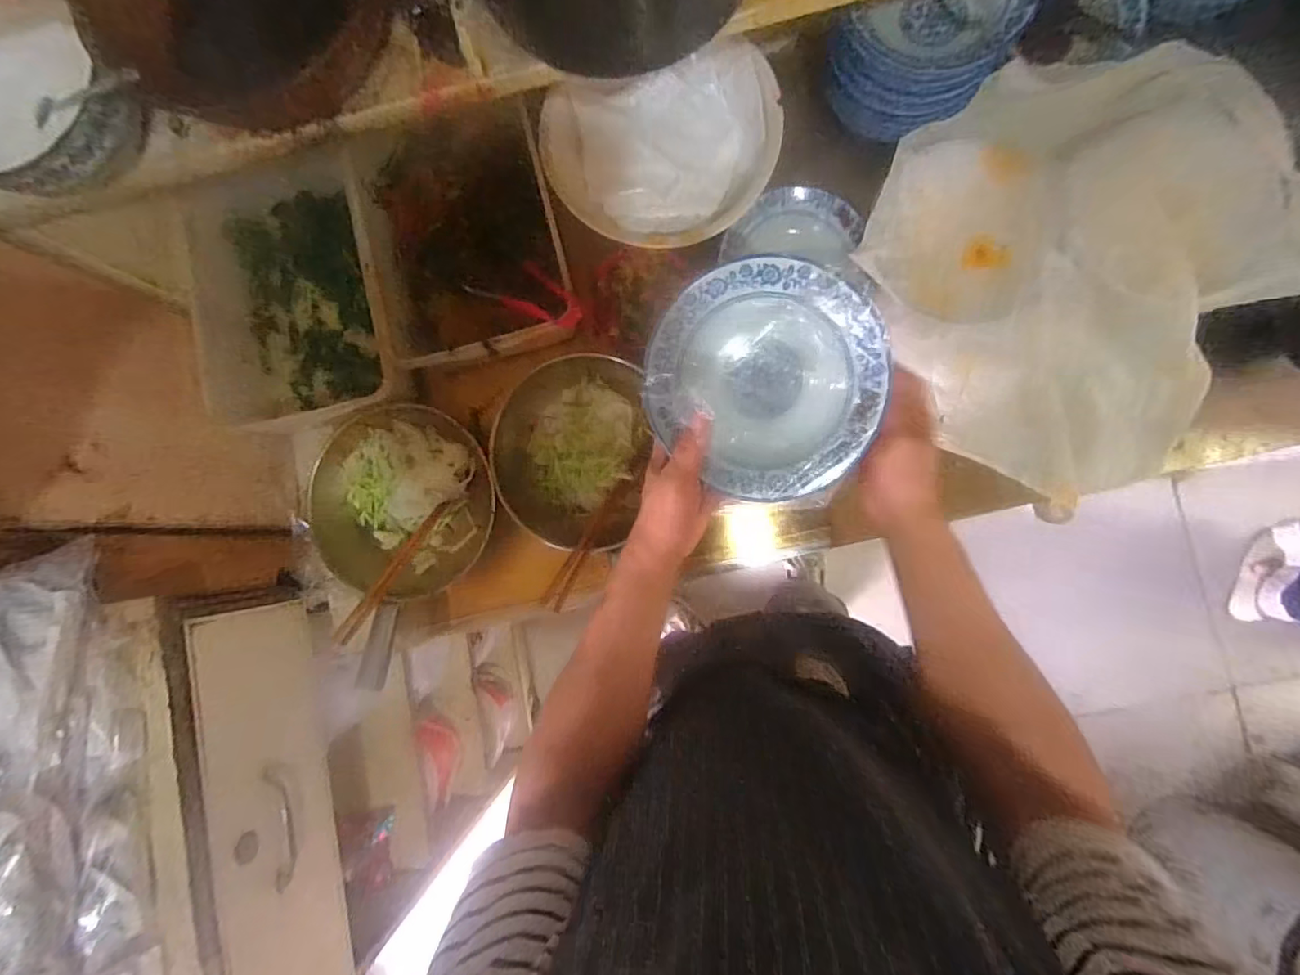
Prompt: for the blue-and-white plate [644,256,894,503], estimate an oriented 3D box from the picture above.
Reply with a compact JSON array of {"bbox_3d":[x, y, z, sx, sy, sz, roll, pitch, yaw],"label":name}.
[{"bbox_3d":[0.083,-0.076,0.413,0.165,0.033,0.165,2,100,13],"label":"blue-and-white plate"}]

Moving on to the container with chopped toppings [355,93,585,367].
[{"bbox_3d":[-0.209,-0.295,0.673,0.214,0.117,0.309,-12,85,5],"label":"container with chopped toppings"}]

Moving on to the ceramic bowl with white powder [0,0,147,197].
[{"bbox_3d":[-0.438,-0.271,0.394,0.125,0.055,0.128,-42,83,2],"label":"ceramic bowl with white powder"}]

